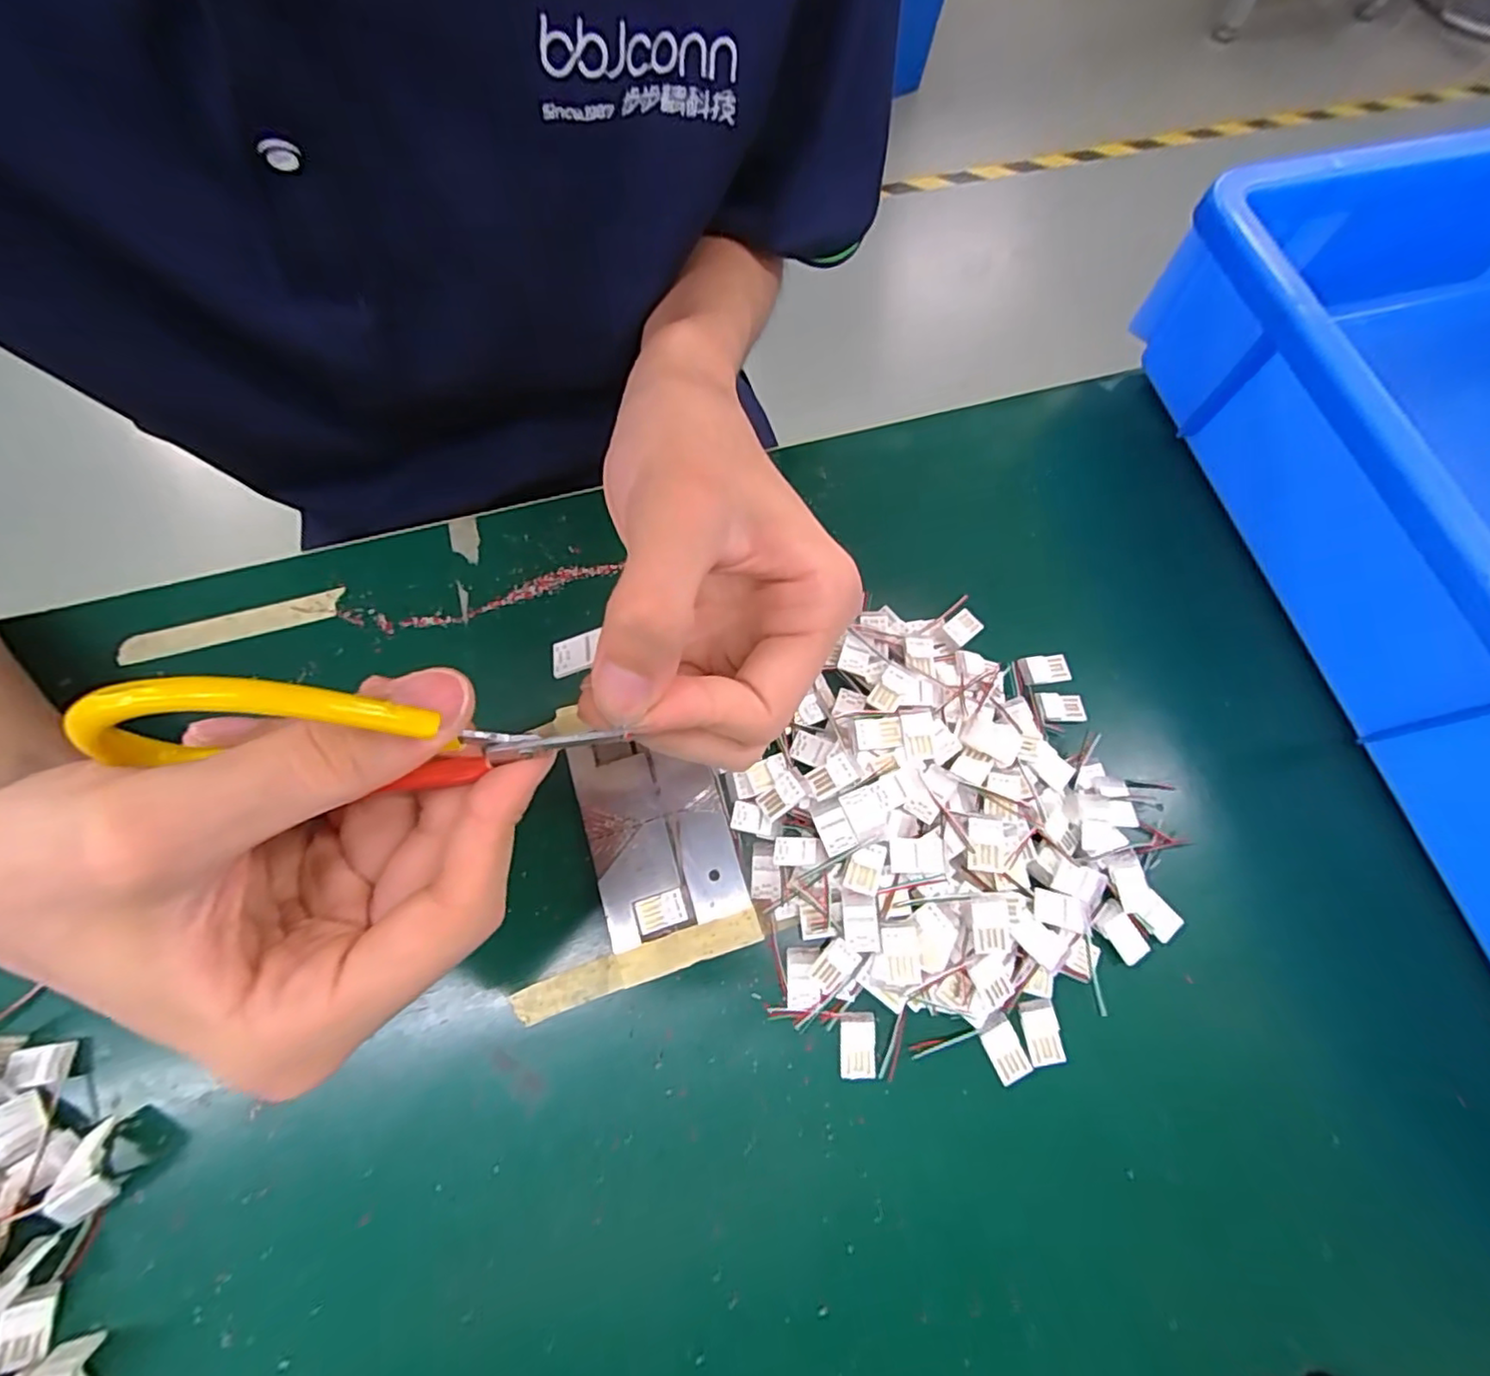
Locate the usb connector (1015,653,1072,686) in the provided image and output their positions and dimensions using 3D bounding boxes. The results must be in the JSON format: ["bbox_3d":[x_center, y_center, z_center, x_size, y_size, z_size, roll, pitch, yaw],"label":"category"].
[{"bbox_3d":[0.123,-0.008,0.256,0.021,0.004,0.012,-7,72,-4],"label":"usb connector"}]

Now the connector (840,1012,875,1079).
[{"bbox_3d":[0.038,0.121,0.211,0.012,0.004,0.020,2,71,-1],"label":"connector"}]

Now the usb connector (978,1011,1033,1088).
[{"bbox_3d":[0.088,0.122,0.212,0.012,0.004,0.020,-23,74,-9],"label":"usb connector"}]

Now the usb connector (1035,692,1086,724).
[{"bbox_3d":[0.127,0.008,0.251,0.018,0.004,0.013,1,71,-2],"label":"usb connector"}]

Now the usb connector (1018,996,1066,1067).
[{"bbox_3d":[0.102,0.118,0.214,0.012,0.004,0.020,-10,72,-5],"label":"usb connector"}]

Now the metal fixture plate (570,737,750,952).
[{"bbox_3d":[-0.032,0.052,0.230,0.049,0.011,0.071,-16,73,-7],"label":"metal fixture plate"}]

